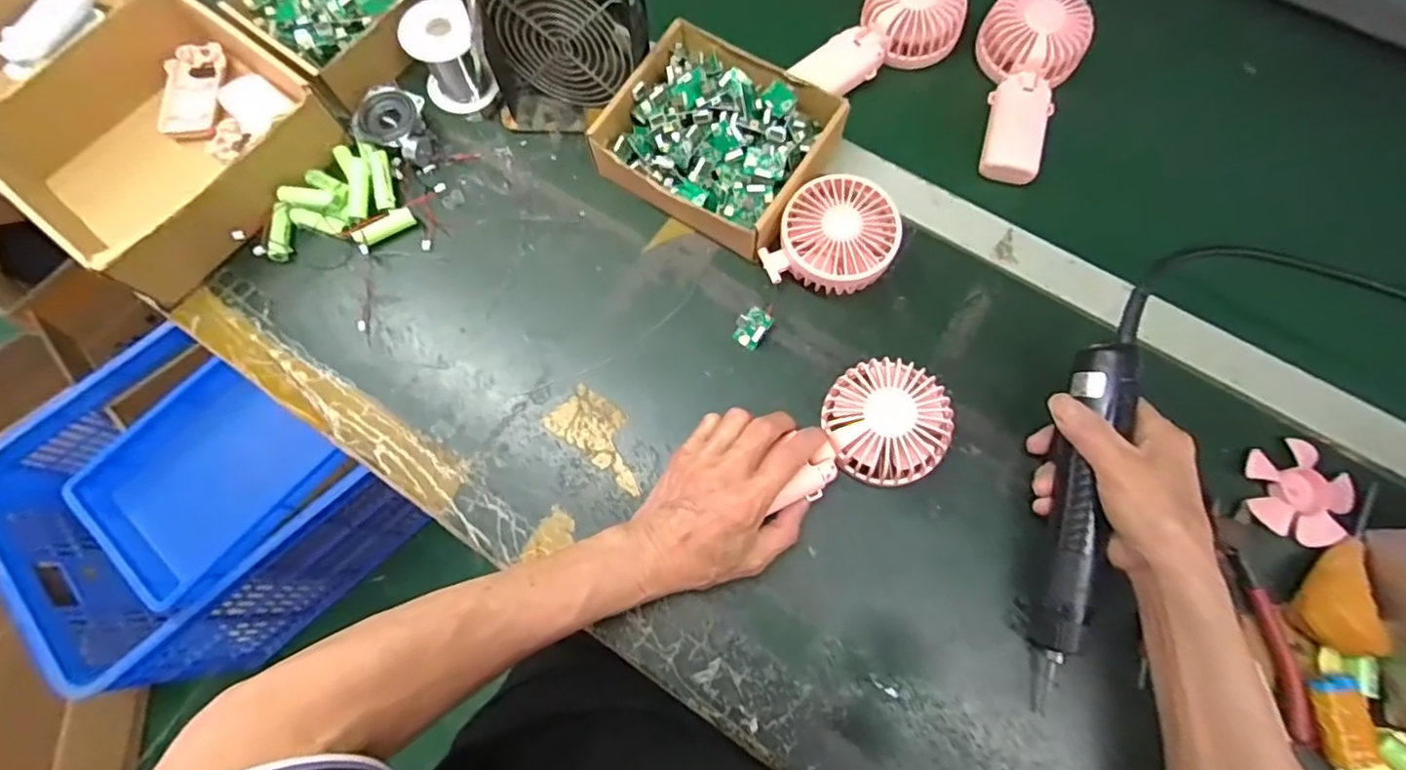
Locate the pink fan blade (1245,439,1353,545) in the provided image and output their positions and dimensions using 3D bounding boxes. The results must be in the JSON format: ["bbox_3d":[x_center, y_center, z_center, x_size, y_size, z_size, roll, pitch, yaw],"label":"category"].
[{"bbox_3d":[0.419,0.075,0.437,0.060,0.015,0.068,19,76,6],"label":"pink fan blade"}]

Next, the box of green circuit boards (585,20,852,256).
[{"bbox_3d":[0.011,-0.197,0.507,0.167,0.049,0.140,32,77,9],"label":"box of green circuit boards"}]

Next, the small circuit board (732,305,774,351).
[{"bbox_3d":[0.038,-0.045,0.485,0.024,0.011,0.029,26,76,7],"label":"small circuit board"}]

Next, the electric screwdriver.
[{"bbox_3d":[0.246,0.090,0.407,0.032,0.034,0.235,12,89,4],"label":"electric screwdriver"}]

